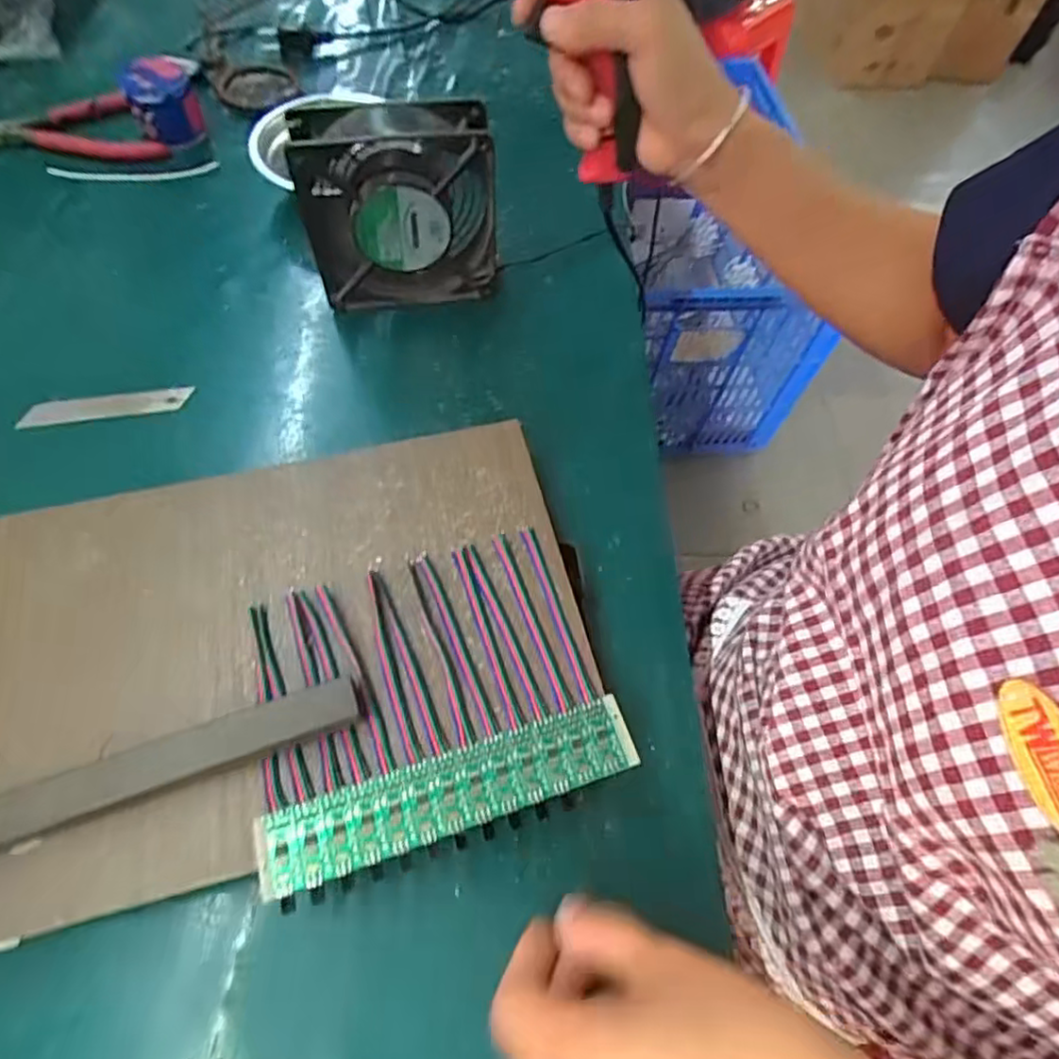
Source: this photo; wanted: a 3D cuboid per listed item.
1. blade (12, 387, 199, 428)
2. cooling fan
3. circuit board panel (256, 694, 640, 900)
[{"bbox_3d":[-0.270,-0.079,0.414,0.099,0.004,0.018,-9,70,-9],"label":"blade"},{"bbox_3d":[-0.085,-0.206,0.428,0.120,0.126,0.046,-9,62,-8],"label":"cooling fan"},{"bbox_3d":[-0.034,0.114,0.283,0.163,0.004,0.034,-16,63,-11],"label":"circuit board panel"}]

